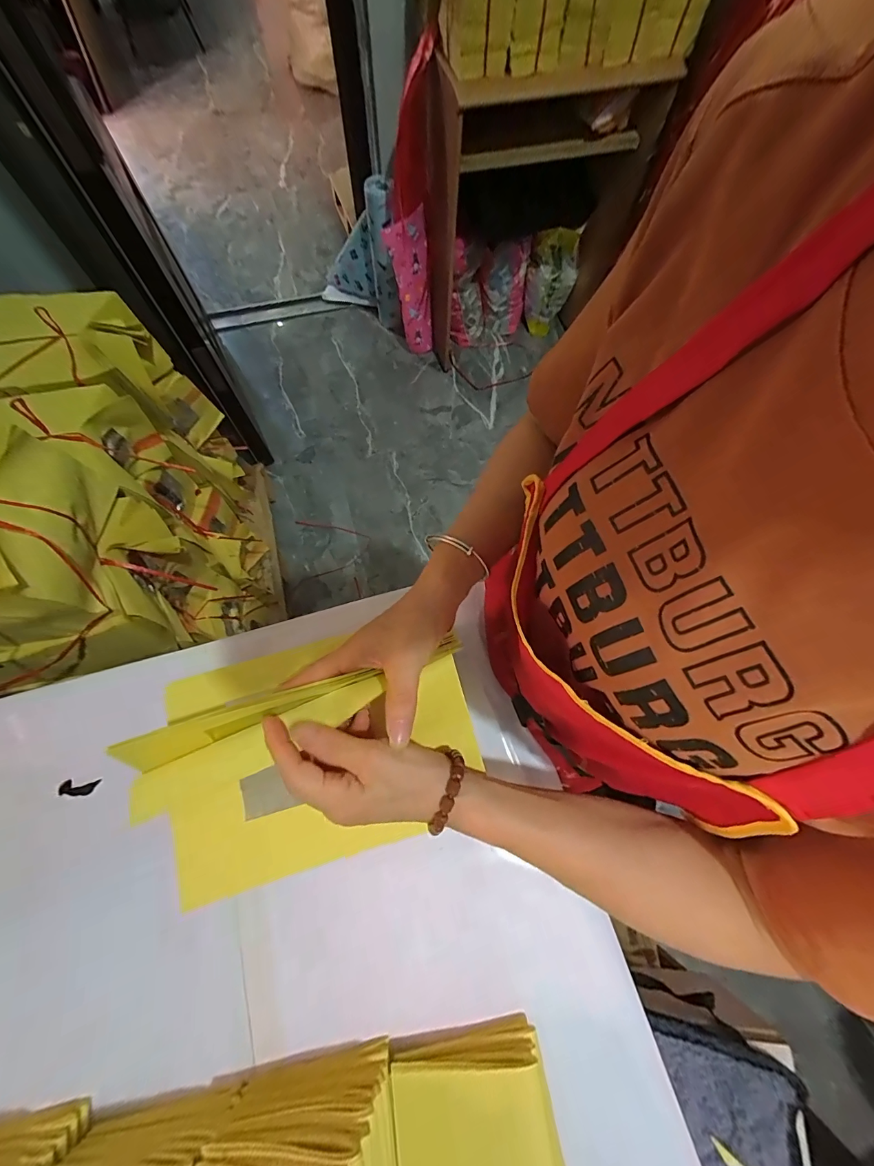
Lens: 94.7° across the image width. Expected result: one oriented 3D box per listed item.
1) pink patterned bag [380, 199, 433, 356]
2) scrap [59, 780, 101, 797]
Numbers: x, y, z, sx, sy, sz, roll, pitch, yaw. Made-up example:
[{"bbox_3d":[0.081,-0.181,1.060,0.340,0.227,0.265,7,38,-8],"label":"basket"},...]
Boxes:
[{"bbox_3d":[-0.105,-1.112,1.545,0.160,0.469,0.126,-9,71,-4],"label":"pink patterned bag"},{"bbox_3d":[-0.348,0.199,0.391,0.034,0.004,0.014,0,71,-1],"label":"scrap"}]

